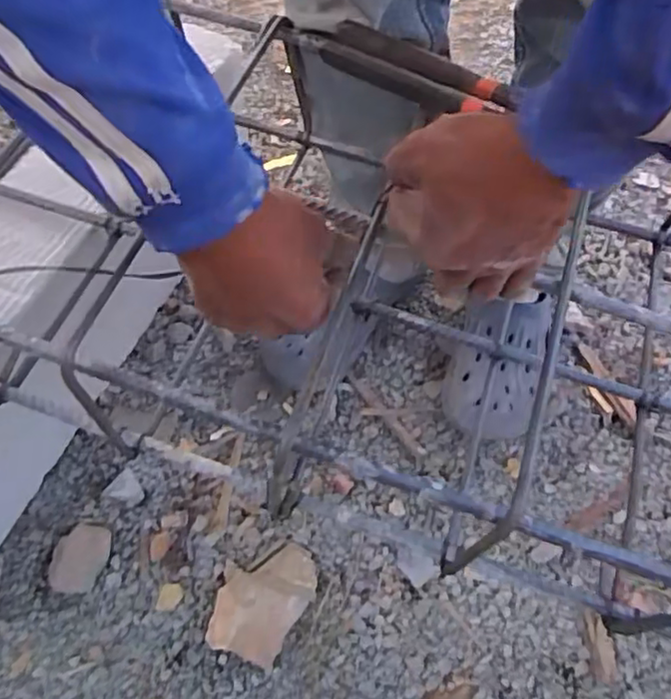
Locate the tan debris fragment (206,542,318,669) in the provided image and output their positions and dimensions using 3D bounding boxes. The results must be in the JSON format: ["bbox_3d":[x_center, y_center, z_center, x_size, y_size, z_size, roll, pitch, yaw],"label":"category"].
[{"bbox_3d":[-0.063,0.222,0.573,0.082,0.025,0.097,10,59,3],"label":"tan debris fragment"}]

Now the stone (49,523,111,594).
[{"bbox_3d":[-0.232,0.188,0.585,0.043,0.021,0.060,17,60,7],"label":"stone"}]

